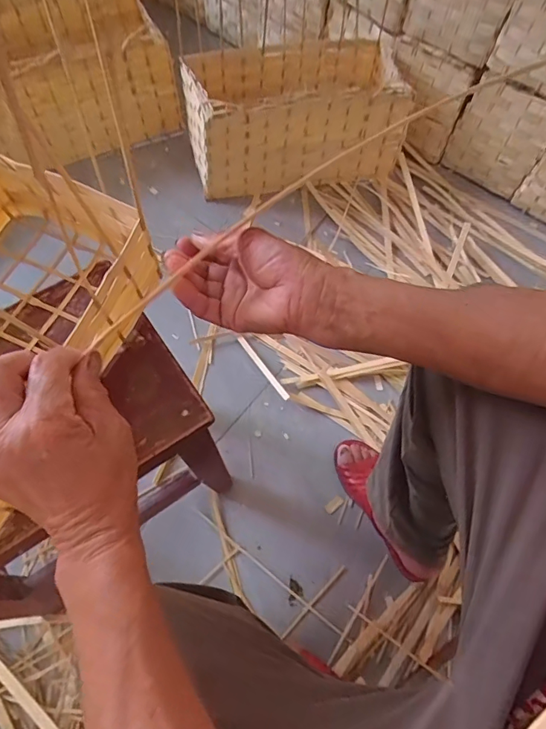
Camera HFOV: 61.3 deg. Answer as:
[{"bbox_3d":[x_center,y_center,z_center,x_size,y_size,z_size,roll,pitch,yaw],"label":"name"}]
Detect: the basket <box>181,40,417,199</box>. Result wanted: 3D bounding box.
[{"bbox_3d":[0.045,-0.542,0.998,0.443,0.186,0.244,-5,66,-6],"label":"basket"}]

